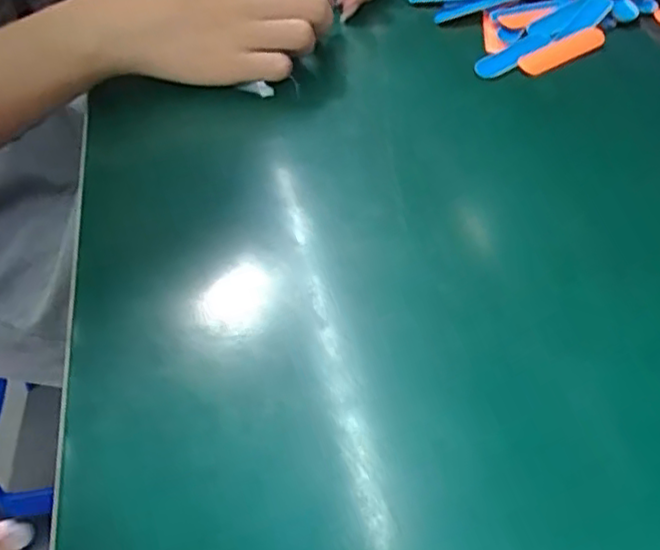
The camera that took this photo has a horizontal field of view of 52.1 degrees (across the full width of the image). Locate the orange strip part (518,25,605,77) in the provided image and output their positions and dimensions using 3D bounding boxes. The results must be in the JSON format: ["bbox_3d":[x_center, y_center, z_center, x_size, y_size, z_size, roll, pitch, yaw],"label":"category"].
[{"bbox_3d":[0.143,-0.137,0.414,0.067,0.004,0.018,-27,68,-17],"label":"orange strip part"}]

